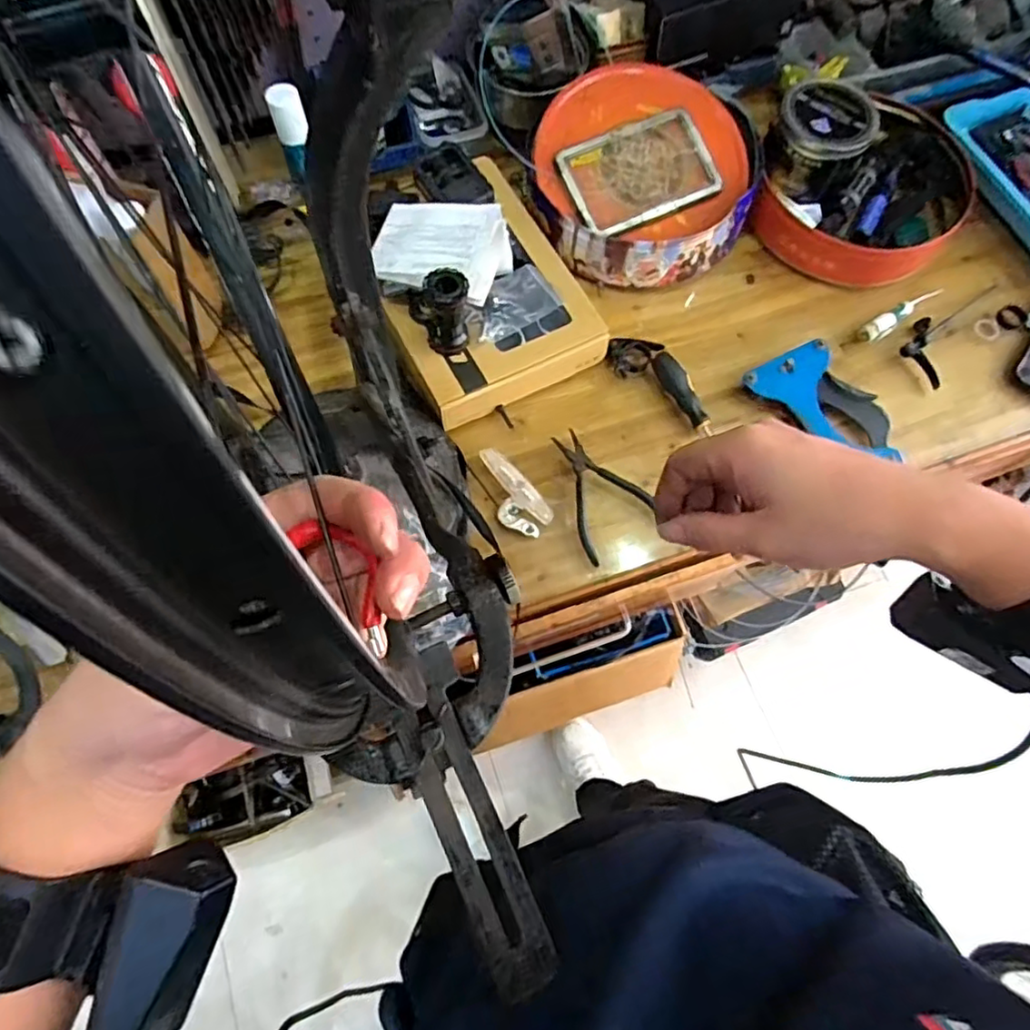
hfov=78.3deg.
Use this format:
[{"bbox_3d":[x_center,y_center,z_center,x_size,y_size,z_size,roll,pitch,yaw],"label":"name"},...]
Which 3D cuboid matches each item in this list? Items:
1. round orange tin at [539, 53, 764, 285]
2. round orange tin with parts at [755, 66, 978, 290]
[{"bbox_3d":[0.168,-0.433,0.812,0.272,0.098,0.270,1,69,-2],"label":"round orange tin"},{"bbox_3d":[0.452,-0.436,0.816,0.263,0.091,0.250,1,69,-2],"label":"round orange tin with parts"}]

